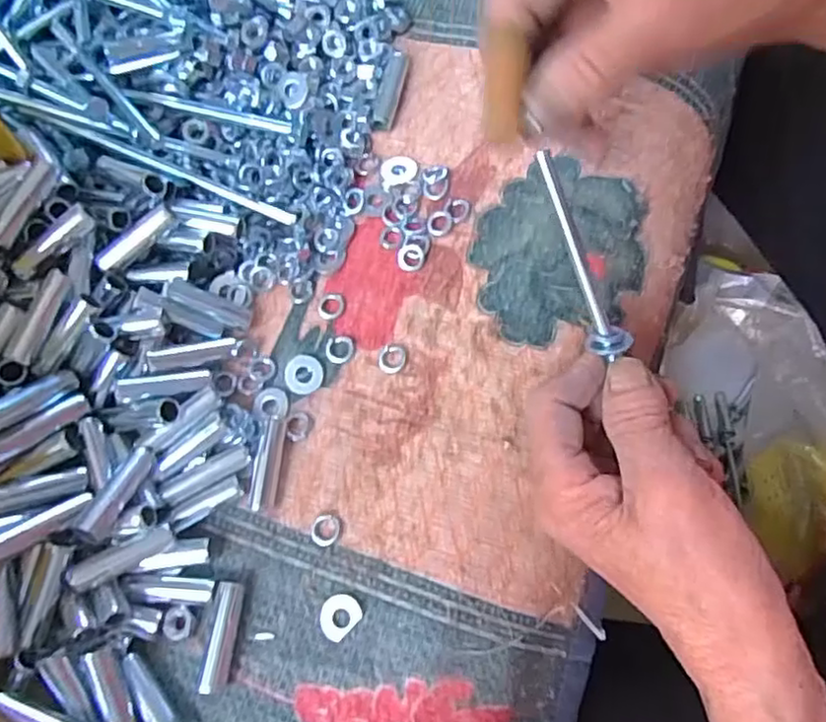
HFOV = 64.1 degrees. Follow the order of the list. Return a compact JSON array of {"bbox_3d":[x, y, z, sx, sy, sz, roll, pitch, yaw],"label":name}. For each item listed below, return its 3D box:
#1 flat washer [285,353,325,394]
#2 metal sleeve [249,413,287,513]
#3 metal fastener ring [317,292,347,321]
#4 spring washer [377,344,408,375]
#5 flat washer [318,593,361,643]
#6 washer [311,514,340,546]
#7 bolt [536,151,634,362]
[{"bbox_3d":[-0.053,0.005,0.315,0.020,0.004,0.019,-2,73,6],"label":"flat washer"},{"bbox_3d":[-0.067,0.046,0.301,0.011,0.009,0.042,4,74,7],"label":"metal sleeve"},{"bbox_3d":[-0.040,-0.028,0.326,0.014,0.004,0.014,-36,73,-5],"label":"metal fastener ring"},{"bbox_3d":[-0.010,-0.002,0.314,0.013,0.004,0.015,20,76,12],"label":"spring washer"},{"bbox_3d":[-0.031,0.107,0.277,0.015,0.004,0.018,40,81,16],"label":"flat washer"},{"bbox_3d":[-0.039,0.075,0.291,0.012,0.004,0.014,5,74,8],"label":"washer"},{"bbox_3d":[0.064,-0.040,0.254,0.013,0.010,0.081,-24,100,-5],"label":"bolt"}]

